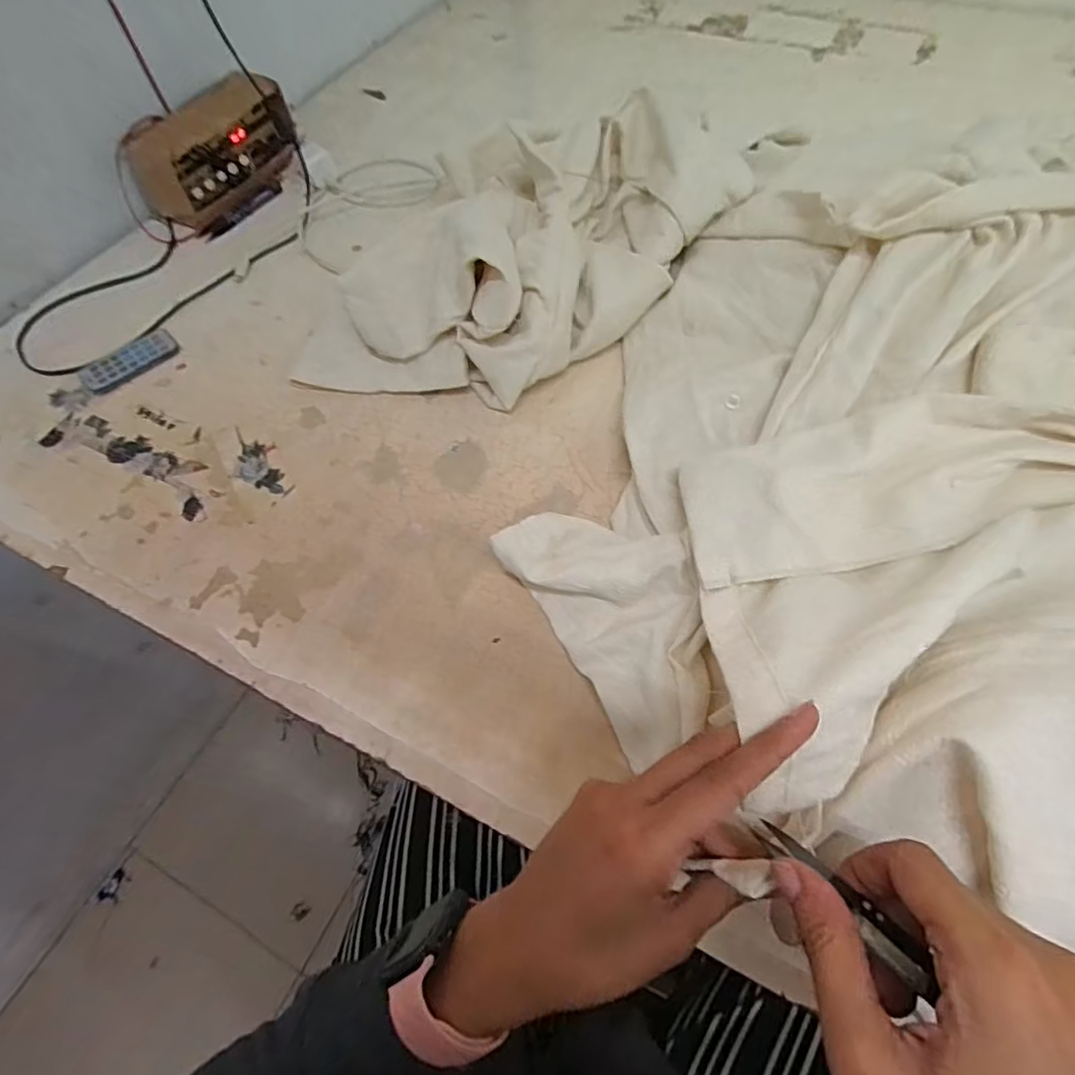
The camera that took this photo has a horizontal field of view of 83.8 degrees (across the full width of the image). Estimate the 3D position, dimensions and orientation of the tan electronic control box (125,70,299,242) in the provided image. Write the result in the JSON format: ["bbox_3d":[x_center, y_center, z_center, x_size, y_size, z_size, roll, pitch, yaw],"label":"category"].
[{"bbox_3d":[-0.358,-0.438,0.678,0.088,0.079,0.185,23,64,16],"label":"tan electronic control box"}]

